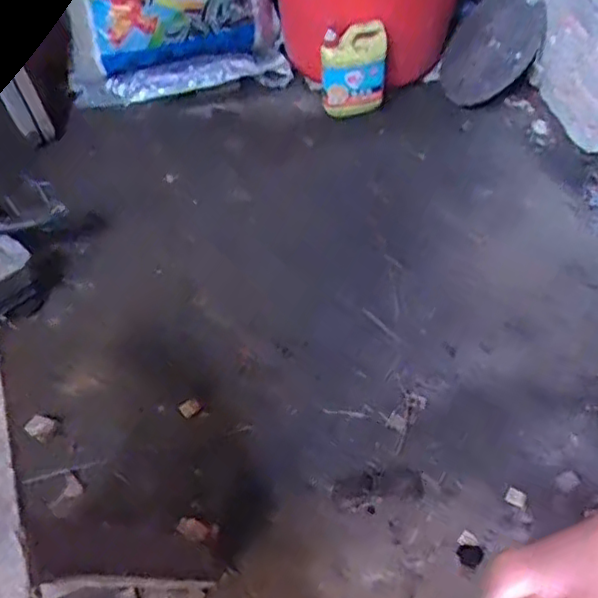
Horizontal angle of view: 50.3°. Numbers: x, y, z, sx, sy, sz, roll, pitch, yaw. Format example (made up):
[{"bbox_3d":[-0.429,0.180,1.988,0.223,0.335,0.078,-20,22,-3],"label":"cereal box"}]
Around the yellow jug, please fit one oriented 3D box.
[{"bbox_3d":[0.132,-0.531,1.501,0.151,0.242,0.084,-1,52,0],"label":"yellow jug"}]

